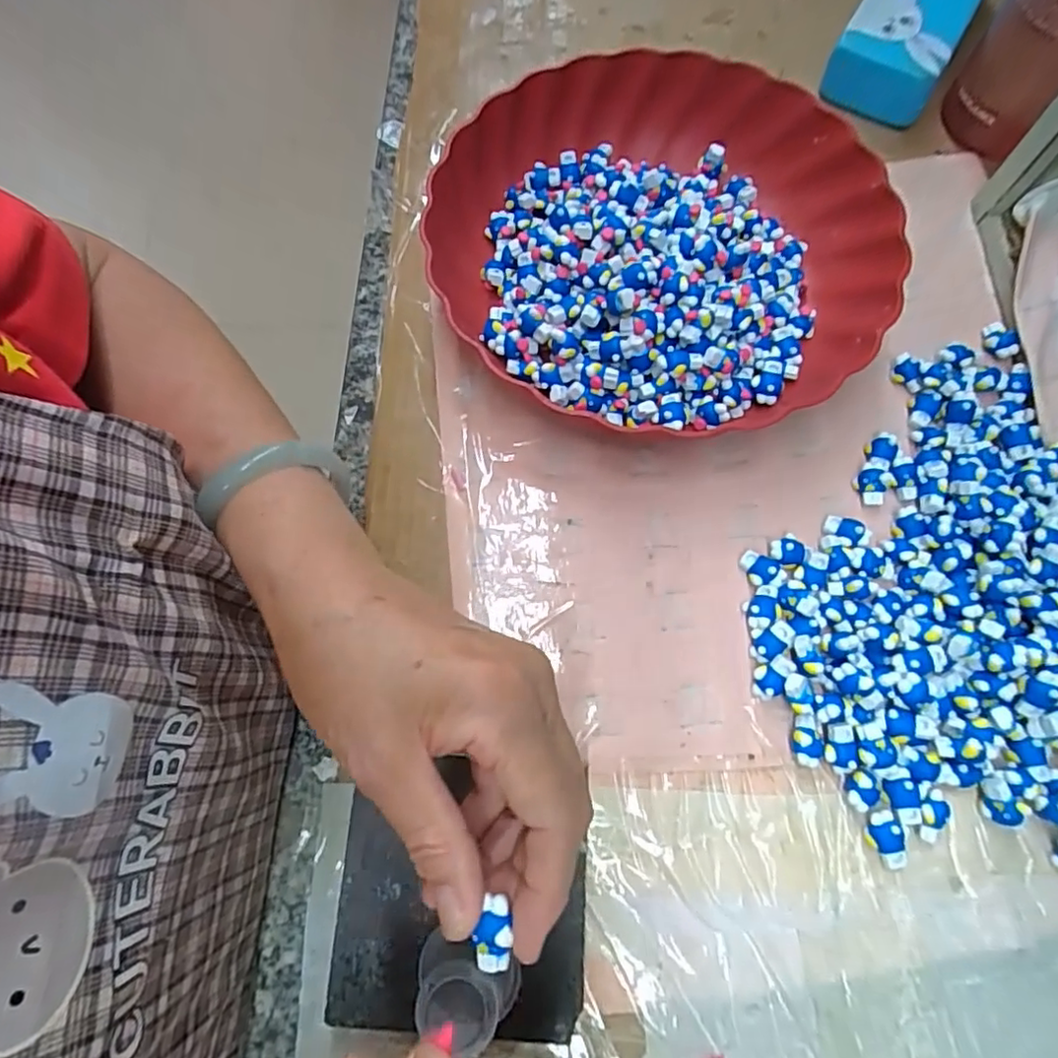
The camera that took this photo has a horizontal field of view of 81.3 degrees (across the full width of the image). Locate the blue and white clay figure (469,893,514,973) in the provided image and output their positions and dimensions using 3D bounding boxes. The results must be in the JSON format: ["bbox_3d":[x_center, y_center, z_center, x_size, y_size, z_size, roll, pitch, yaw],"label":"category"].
[{"bbox_3d":[-0.011,0.123,0.186,0.010,0.006,0.021,2,89,3],"label":"blue and white clay figure"}]

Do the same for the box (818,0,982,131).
[{"bbox_3d":[0.262,-0.349,0.417,0.066,0.031,0.162,29,74,12],"label":"box"}]

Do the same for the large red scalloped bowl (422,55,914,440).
[{"bbox_3d":[0.075,-0.163,0.348,0.250,0.047,0.241,-1,71,2],"label":"large red scalloped bowl"}]

